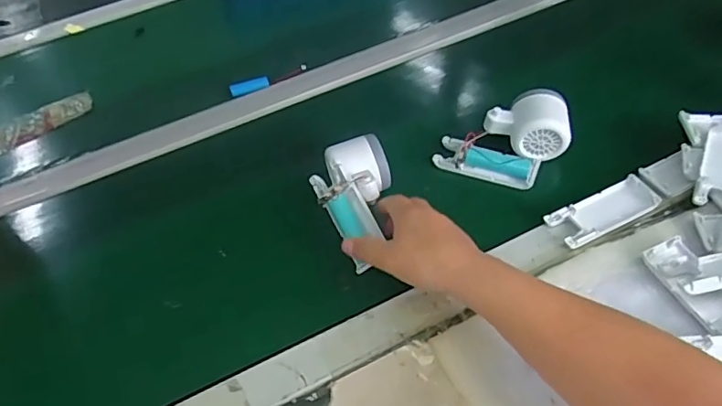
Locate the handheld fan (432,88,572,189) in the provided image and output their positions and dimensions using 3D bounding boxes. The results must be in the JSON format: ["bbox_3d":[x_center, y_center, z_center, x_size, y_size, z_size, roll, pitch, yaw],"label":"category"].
[{"bbox_3d":[0.150,-0.073,0.566,0.120,0.055,0.090,17,54,22],"label":"handheld fan"}]

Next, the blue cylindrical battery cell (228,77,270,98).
[{"bbox_3d":[-0.143,-0.150,0.700,0.049,0.010,0.019,-18,49,-7],"label":"blue cylindrical battery cell"}]

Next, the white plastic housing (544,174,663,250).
[{"bbox_3d":[0.228,0.007,0.513,0.102,0.014,0.041,-23,50,-11],"label":"white plastic housing"}]

